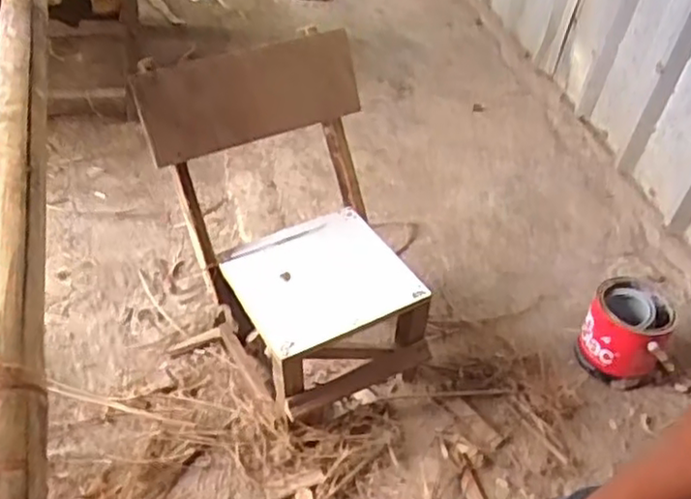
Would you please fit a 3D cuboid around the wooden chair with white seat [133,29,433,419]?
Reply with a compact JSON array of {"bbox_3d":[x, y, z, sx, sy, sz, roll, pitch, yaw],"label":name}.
[{"bbox_3d":[-0.070,-0.038,1.219,0.348,0.487,0.441,-26,52,-32],"label":"wooden chair with white seat"}]

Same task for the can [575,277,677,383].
[{"bbox_3d":[0.544,0.161,1.386,0.155,0.145,0.153,23,44,16],"label":"can"}]

